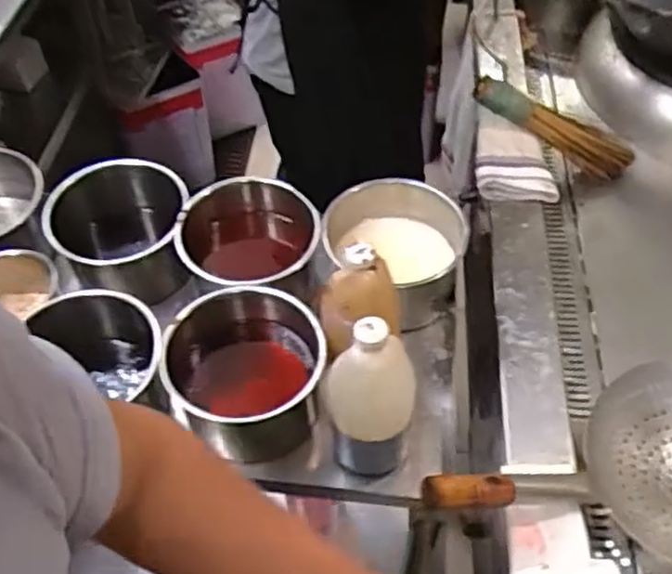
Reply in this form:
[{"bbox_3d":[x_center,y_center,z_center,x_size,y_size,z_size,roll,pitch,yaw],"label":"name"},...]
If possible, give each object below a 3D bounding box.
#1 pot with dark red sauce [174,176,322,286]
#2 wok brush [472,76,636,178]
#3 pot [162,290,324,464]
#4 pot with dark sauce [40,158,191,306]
[{"bbox_3d":[-0.113,-0.035,0.960,0.174,0.147,0.175,0,52,0],"label":"pot with dark red sauce"},{"bbox_3d":[0.355,-0.264,1.187,0.302,0.047,0.055,22,49,-19],"label":"wok brush"},{"bbox_3d":[-0.097,0.100,0.841,0.169,0.130,0.167,0,52,0],"label":"pot"},{"bbox_3d":[-0.286,-0.062,0.979,0.180,0.142,0.198,0,52,0],"label":"pot with dark sauce"}]

